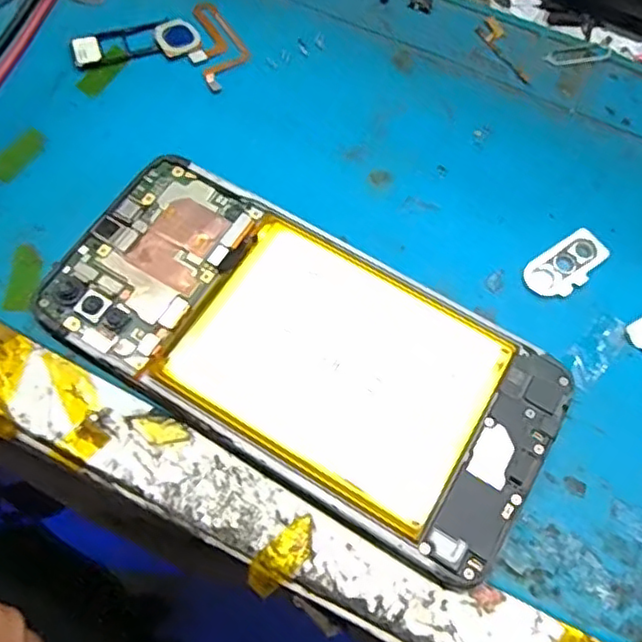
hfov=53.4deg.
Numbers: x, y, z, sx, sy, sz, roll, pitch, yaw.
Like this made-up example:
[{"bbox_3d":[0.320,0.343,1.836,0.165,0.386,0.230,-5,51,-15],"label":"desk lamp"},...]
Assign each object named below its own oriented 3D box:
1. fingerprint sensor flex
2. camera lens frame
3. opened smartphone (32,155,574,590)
[{"bbox_3d":[-0.059,-0.100,0.240,0.058,0.005,0.041,-27,71,-12],"label":"fingerprint sensor flex"},{"bbox_3d":[0.081,-0.018,0.210,0.030,0.004,0.016,-32,72,-14],"label":"camera lens frame"},{"bbox_3d":[-0.006,0.007,0.193,0.151,0.010,0.071,30,70,10],"label":"opened smartphone"}]

